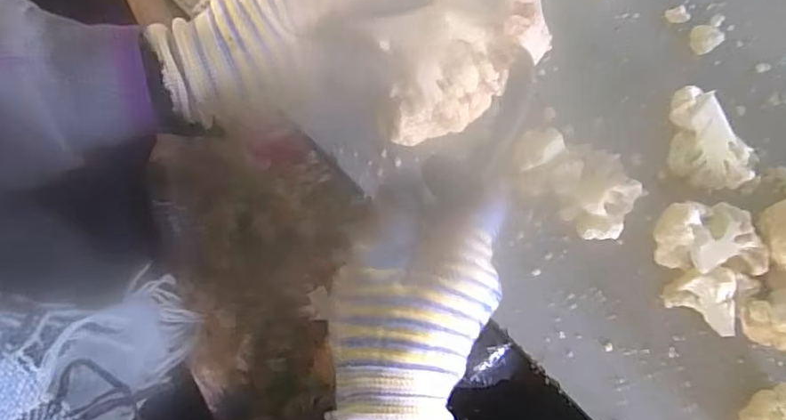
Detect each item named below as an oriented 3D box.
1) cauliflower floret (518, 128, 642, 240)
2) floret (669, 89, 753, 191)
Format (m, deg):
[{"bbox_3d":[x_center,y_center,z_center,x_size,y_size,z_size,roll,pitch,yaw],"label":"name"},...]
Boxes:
[{"bbox_3d":[0.105,-0.017,0.330,0.070,0.034,0.044,43,80,7],"label":"cauliflower floret"},{"bbox_3d":[0.184,-0.042,0.337,0.036,0.033,0.059,-3,78,-2],"label":"floret"}]

